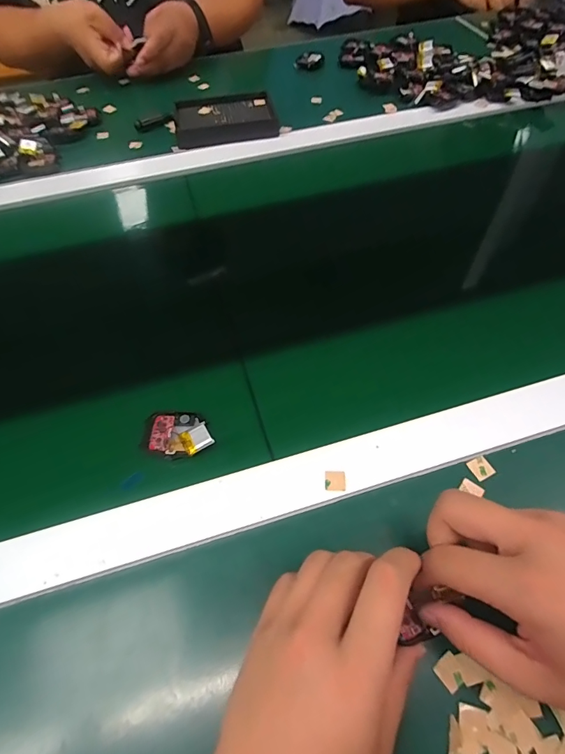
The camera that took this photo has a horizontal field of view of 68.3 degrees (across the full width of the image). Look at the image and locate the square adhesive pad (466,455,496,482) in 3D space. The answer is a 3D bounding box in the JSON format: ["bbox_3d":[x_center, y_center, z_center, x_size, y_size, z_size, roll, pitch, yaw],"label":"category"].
[{"bbox_3d":[0.146,0.067,0.305,0.014,0.004,0.016,-23,60,-12],"label":"square adhesive pad"}]

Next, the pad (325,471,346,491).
[{"bbox_3d":[0.038,0.075,0.302,0.014,0.004,0.014,0,58,2],"label":"pad"}]

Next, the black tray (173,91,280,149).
[{"bbox_3d":[-0.080,-0.360,0.581,0.134,0.020,0.105,-11,58,-5],"label":"black tray"}]

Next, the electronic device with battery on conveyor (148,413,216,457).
[{"bbox_3d":[-0.077,0.043,0.318,0.051,0.013,0.036,7,58,7],"label":"electronic device with battery on conveyor"}]

